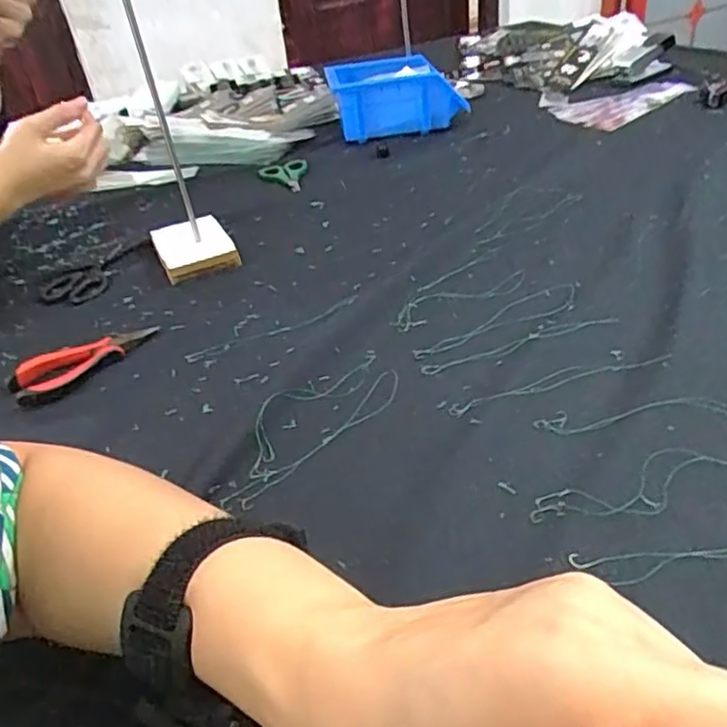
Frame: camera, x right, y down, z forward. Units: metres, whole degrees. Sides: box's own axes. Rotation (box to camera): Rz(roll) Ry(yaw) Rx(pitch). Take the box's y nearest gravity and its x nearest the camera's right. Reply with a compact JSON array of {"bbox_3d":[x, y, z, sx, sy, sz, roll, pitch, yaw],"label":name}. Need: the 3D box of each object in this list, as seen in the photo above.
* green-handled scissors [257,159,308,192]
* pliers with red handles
[{"bbox_3d":[-0.098,-0.233,0.815,0.061,0.013,0.098,-10,36,-5],"label":"green-handled scissors"},{"bbox_3d":[-0.223,-0.008,0.523,0.035,0.015,0.113,25,46,36],"label":"pliers with red handles"}]

